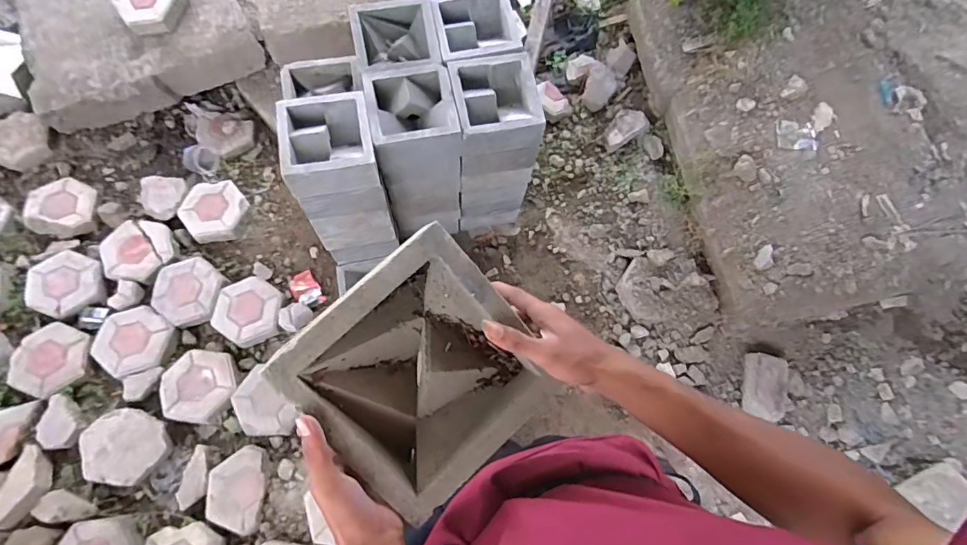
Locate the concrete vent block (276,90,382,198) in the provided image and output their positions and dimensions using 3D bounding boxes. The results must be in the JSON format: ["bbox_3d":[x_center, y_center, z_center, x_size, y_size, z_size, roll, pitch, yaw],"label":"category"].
[{"bbox_3d":[-0.358,-0.298,1.086,0.201,0.102,0.213,-13,70,-8],"label":"concrete vent block"}]

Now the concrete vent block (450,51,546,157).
[{"bbox_3d":[0.030,-0.407,1.170,0.204,0.129,0.209,-10,70,-7],"label":"concrete vent block"}]

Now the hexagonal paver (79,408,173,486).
[{"bbox_3d":[-1.000,0.480,1.306,0.216,0.049,0.192,18,69,4],"label":"hexagonal paver"}]

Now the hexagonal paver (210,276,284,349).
[{"bbox_3d":[-0.730,0.119,1.468,0.225,0.038,0.198,33,68,12],"label":"hexagonal paver"}]

